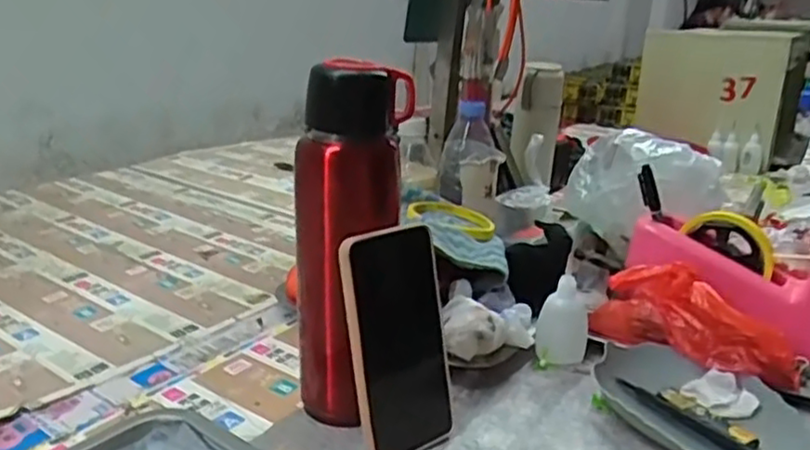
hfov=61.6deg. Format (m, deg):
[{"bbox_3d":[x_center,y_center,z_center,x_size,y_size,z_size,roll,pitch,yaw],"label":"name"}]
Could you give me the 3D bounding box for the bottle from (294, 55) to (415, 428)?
[{"bbox_3d":[-0.045,0.017,0.512,0.066,0.267,0.066,13,22,30],"label":"bottle"}]

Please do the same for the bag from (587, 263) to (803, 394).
[{"bbox_3d":[0.249,0.081,0.589,0.168,0.073,0.048,19,25,40],"label":"bag"}]

